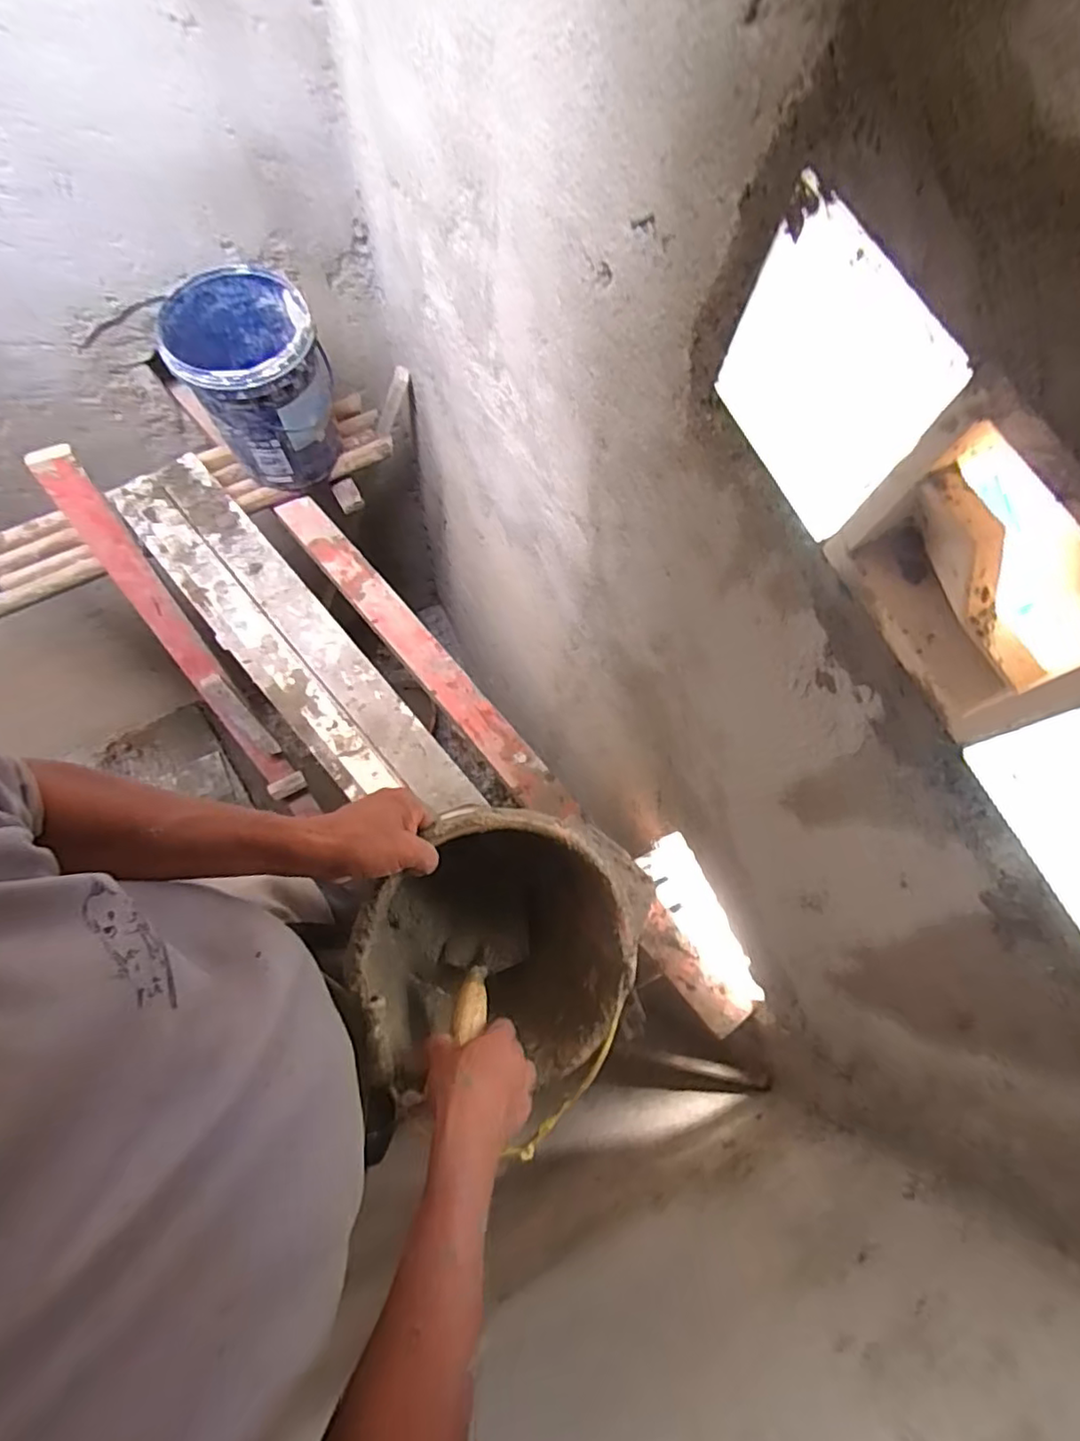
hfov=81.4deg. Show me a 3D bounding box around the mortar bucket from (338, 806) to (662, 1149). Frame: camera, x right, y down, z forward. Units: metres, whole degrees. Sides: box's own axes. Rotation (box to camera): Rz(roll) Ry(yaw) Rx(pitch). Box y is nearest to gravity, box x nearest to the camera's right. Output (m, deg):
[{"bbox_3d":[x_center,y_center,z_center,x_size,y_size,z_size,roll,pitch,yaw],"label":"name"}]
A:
[{"bbox_3d":[-0.068,0.218,0.690,0.294,0.270,0.294,-3,99,-17],"label":"mortar bucket"}]

